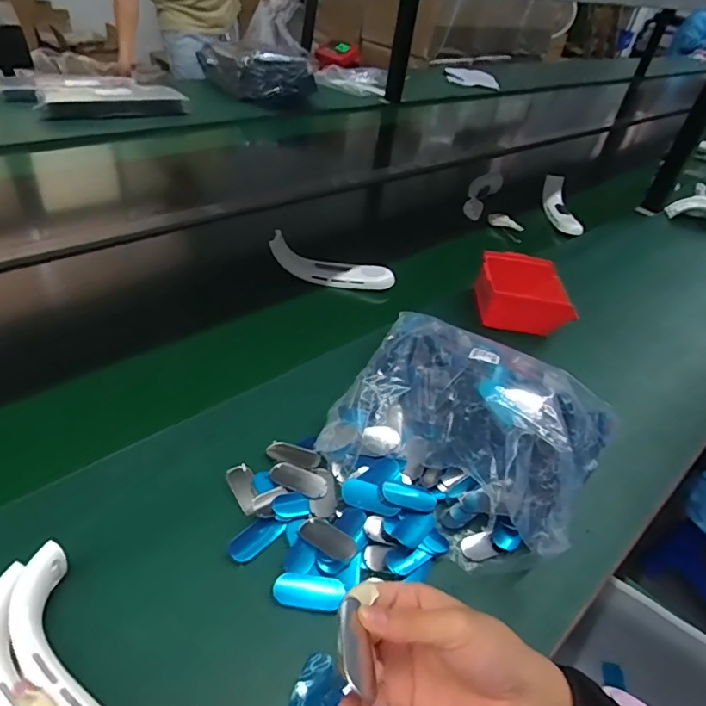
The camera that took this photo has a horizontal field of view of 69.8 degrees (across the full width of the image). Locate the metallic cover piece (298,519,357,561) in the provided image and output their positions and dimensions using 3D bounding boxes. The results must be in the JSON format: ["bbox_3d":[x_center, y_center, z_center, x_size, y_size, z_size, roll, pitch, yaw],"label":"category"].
[{"bbox_3d":[-0.022,0.164,0.449,0.061,0.004,0.026,14,45,38],"label":"metallic cover piece"}]

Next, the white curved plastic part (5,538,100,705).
[{"bbox_3d":[-0.180,0.206,0.328,0.046,0.021,0.189,-28,49,-36],"label":"white curved plastic part"}]

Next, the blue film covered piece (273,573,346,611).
[{"bbox_3d":[-0.036,0.198,0.420,0.057,0.004,0.025,6,67,3],"label":"blue film covered piece"}]

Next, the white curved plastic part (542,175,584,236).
[{"bbox_3d":[0.450,-0.311,1.095,0.032,0.067,0.177,2,49,-3],"label":"white curved plastic part"}]

